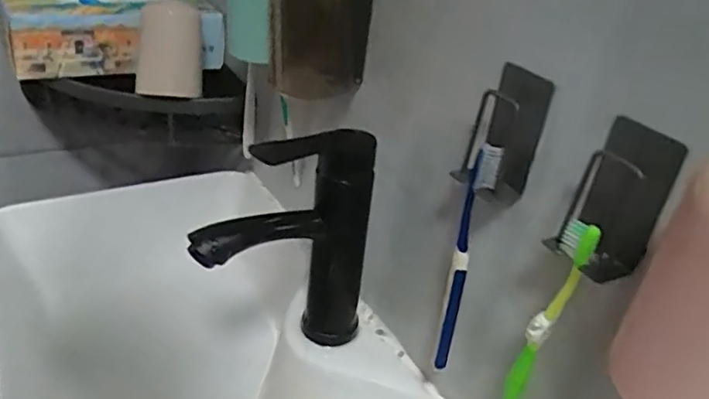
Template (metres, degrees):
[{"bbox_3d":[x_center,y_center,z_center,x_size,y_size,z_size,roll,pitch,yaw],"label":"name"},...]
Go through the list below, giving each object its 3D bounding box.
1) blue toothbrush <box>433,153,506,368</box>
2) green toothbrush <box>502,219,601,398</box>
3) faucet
[{"bbox_3d":[0.070,0.044,0.399,0.015,0.168,0.015,13,31,9],"label":"blue toothbrush"},{"bbox_3d":[0.107,0.072,0.340,0.019,0.136,0.011,15,31,13],"label":"green toothbrush"},{"bbox_3d":[-0.053,0.048,0.472,0.147,0.174,0.040,-11,35,-28],"label":"faucet"}]

